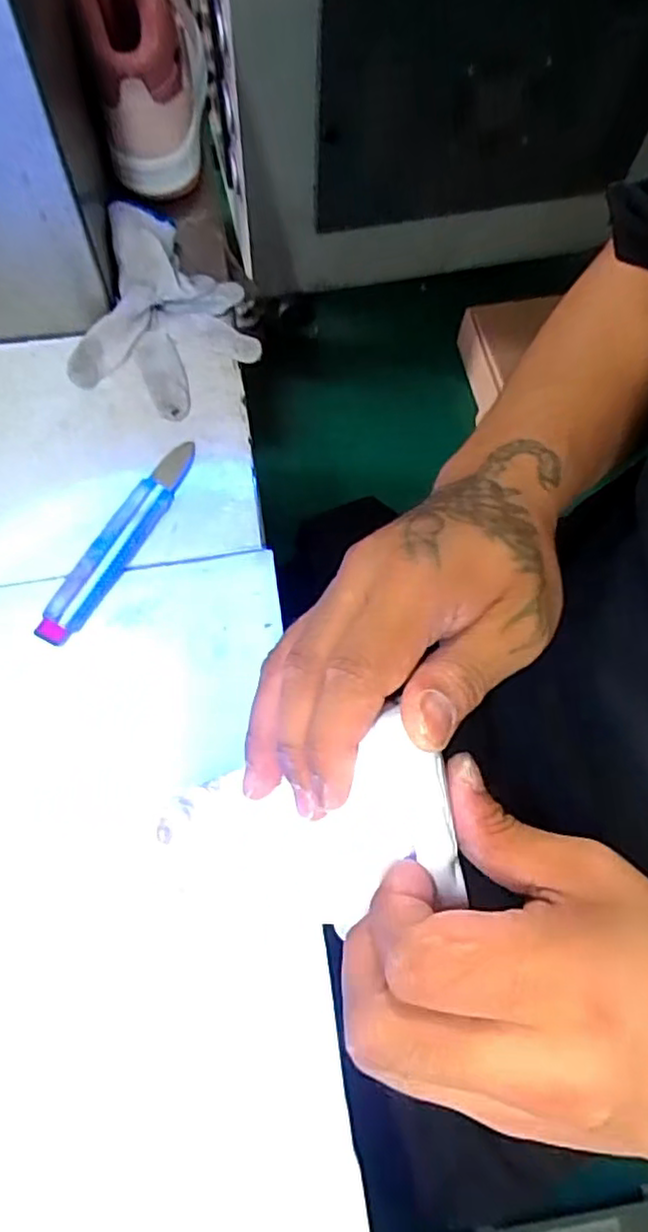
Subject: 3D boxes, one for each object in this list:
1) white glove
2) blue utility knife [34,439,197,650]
[{"bbox_3d":[-0.111,-0.228,0.517,0.124,0.037,0.161,13,70,2],"label":"white glove"},{"bbox_3d":[-0.134,-0.053,0.464,0.028,0.017,0.165,30,72,8],"label":"blue utility knife"}]

